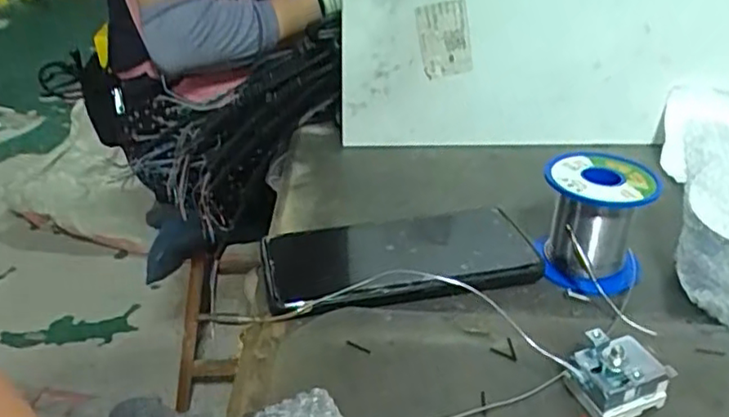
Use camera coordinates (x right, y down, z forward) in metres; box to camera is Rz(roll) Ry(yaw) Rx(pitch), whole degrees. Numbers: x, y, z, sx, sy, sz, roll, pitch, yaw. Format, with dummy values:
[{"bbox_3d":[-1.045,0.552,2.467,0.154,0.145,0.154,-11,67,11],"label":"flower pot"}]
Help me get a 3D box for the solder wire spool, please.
[{"bbox_3d":[0.141,0.007,0.390,0.061,0.059,0.069,12,33,18],"label":"solder wire spool"}]

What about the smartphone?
[{"bbox_3d":[0.021,0.028,0.395,0.164,0.012,0.080,-8,32,-13],"label":"smartphone"}]

